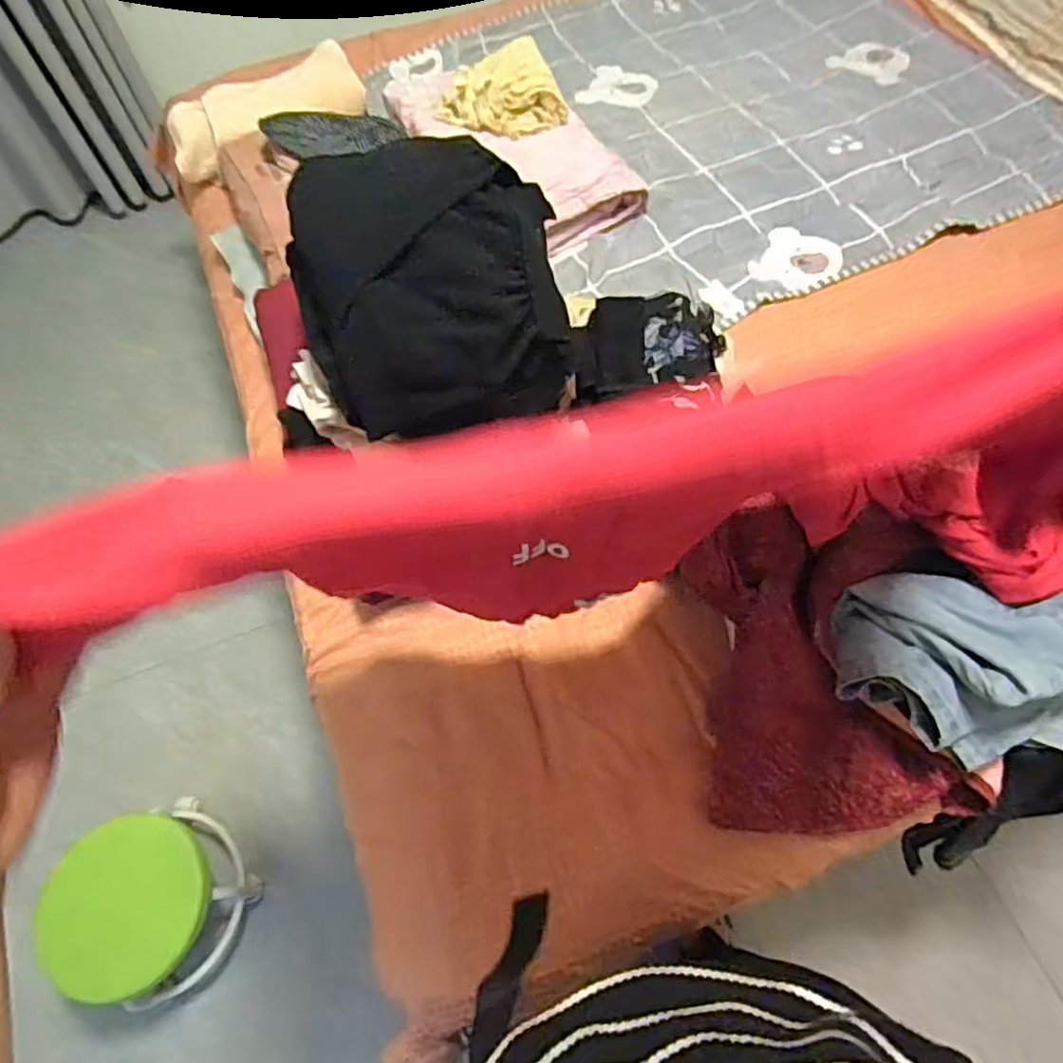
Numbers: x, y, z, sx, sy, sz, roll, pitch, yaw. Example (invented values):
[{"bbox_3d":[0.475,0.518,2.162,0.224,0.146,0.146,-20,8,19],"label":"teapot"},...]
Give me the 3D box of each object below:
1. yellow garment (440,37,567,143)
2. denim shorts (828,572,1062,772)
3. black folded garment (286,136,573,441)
[{"bbox_3d":[-0.052,-0.783,1.226,0.209,0.038,0.235,-5,63,0],"label":"yellow garment"},{"bbox_3d":[0.516,0.136,0.746,0.357,0.116,0.207,-1,63,2],"label":"denim shorts"},{"bbox_3d":[-0.106,-0.251,0.717,0.281,0.165,0.253,-13,63,-4],"label":"black folded garment"}]

